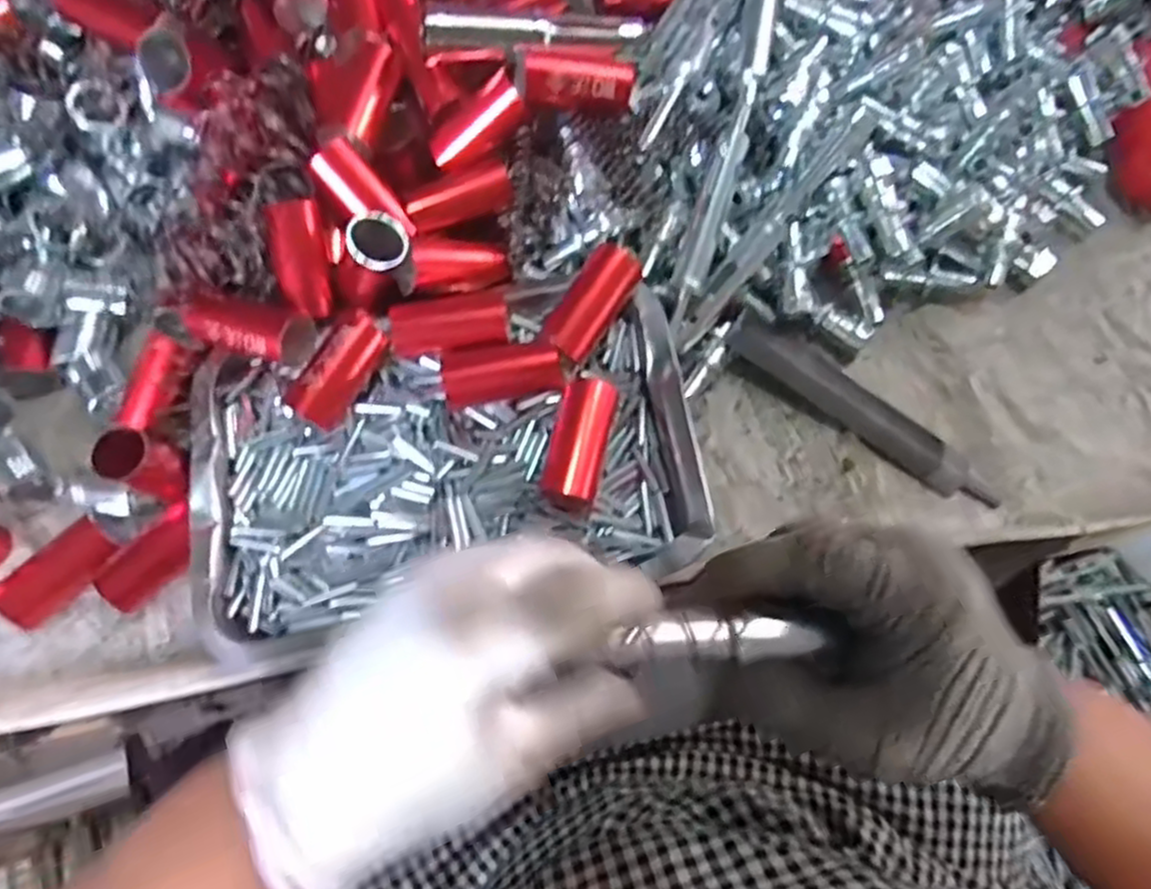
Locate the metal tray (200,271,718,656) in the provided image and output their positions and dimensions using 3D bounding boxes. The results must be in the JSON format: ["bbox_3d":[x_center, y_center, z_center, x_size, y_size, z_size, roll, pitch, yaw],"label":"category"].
[{"bbox_3d":[-0.068,0.004,0.390,0.252,0.035,0.166,-12,70,-2],"label":"metal tray"}]

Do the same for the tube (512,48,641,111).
[{"bbox_3d":[0.000,-0.195,0.395,0.065,0.025,0.020,0,69,-15],"label":"tube"}]

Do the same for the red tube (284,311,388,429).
[{"bbox_3d":[-0.122,-0.039,0.379,0.021,0.023,0.060,27,73,11],"label":"red tube"}]

